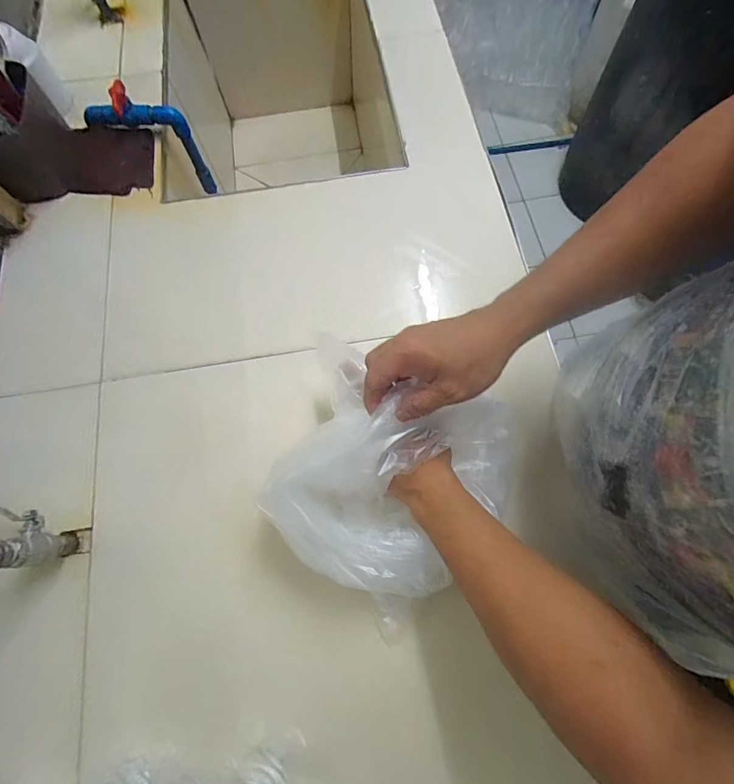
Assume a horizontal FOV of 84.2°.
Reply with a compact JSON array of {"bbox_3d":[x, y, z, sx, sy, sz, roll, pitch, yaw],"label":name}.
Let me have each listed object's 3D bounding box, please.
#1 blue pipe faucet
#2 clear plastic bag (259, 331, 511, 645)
[{"bbox_3d":[-0.373,-0.426,0.702,0.159,0.188,0.037,0,72,3],"label":"blue pipe faucet"},{"bbox_3d":[0.029,0.084,0.401,0.221,0.125,0.212,23,75,9],"label":"clear plastic bag"}]

